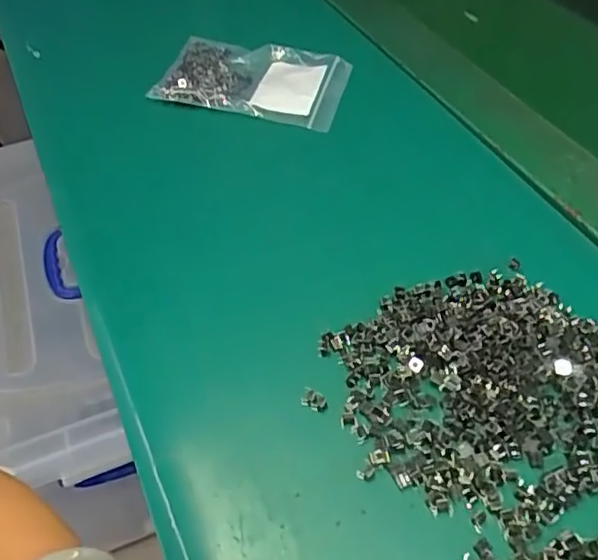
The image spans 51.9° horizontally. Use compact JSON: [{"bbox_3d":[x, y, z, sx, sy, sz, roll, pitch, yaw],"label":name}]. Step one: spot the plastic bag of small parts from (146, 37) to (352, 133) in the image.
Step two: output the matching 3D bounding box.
[{"bbox_3d":[-0.038,-0.171,0.521,0.147,0.028,0.094,8,51,12],"label":"plastic bag of small parts"}]

